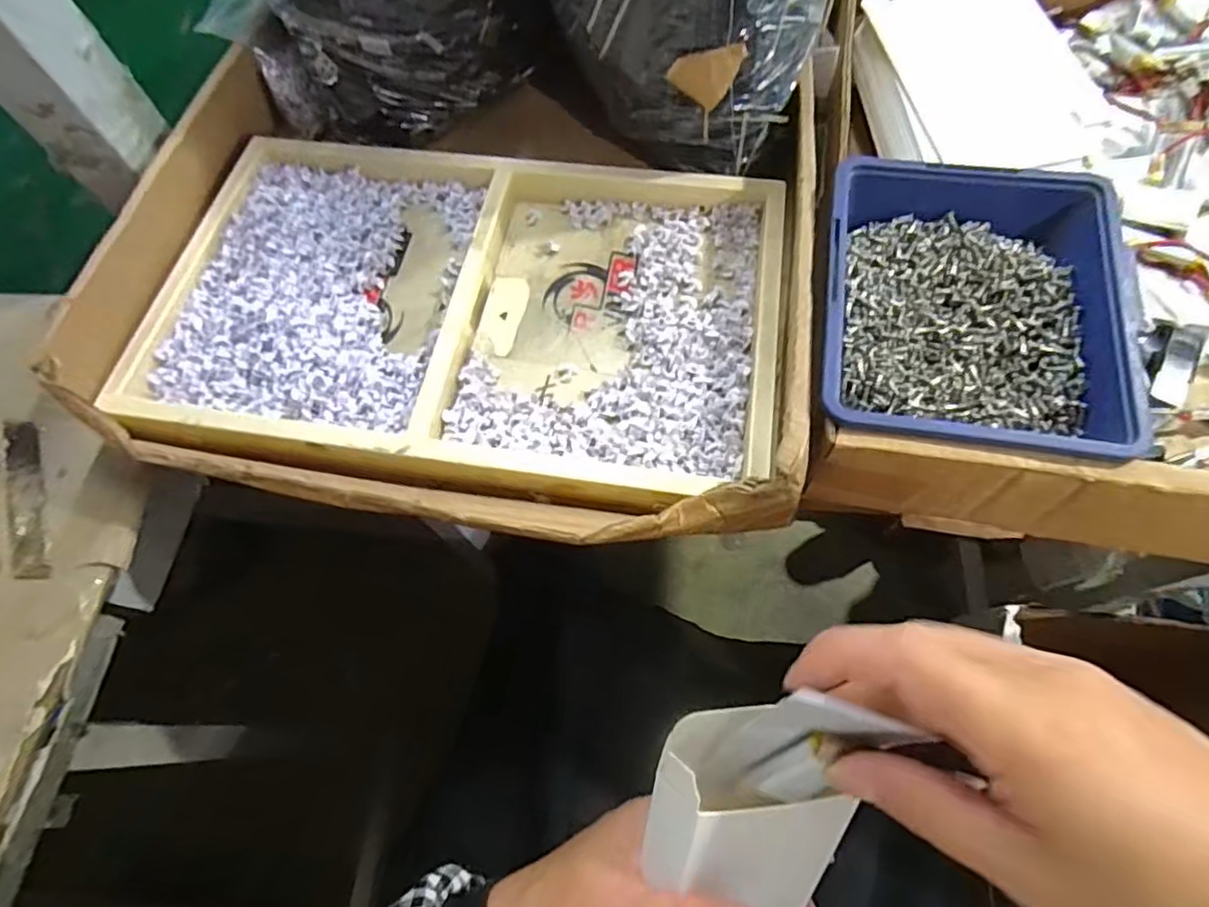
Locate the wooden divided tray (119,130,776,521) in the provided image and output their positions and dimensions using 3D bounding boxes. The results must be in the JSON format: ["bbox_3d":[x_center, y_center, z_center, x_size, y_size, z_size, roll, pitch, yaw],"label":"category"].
[{"bbox_3d":[-0.074,-0.082,0.319,0.323,0.038,0.205,10,64,1],"label":"wooden divided tray"}]

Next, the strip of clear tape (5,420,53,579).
[{"bbox_3d":[-0.299,0.022,0.312,0.018,0.008,0.095,-24,67,-6],"label":"strip of clear tape"}]

